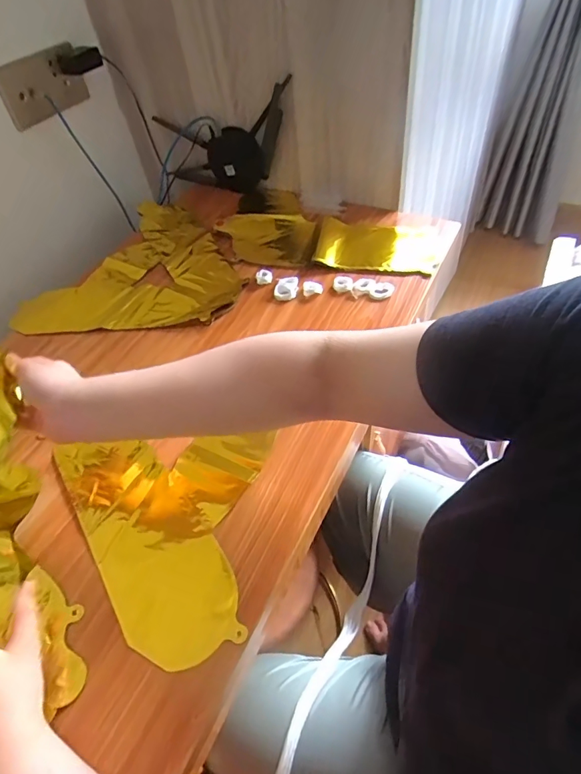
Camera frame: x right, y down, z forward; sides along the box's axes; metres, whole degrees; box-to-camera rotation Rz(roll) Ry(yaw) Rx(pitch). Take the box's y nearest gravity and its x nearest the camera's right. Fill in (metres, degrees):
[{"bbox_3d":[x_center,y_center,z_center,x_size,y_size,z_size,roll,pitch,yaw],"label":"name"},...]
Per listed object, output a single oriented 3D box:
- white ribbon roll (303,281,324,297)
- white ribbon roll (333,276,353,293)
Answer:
[{"bbox_3d":[0.034,-0.153,0.699,0.031,0.016,0.018,2,50,7],"label":"white ribbon roll"},{"bbox_3d":[0.081,-0.160,0.701,0.029,0.009,0.029,-3,50,3],"label":"white ribbon roll"}]

